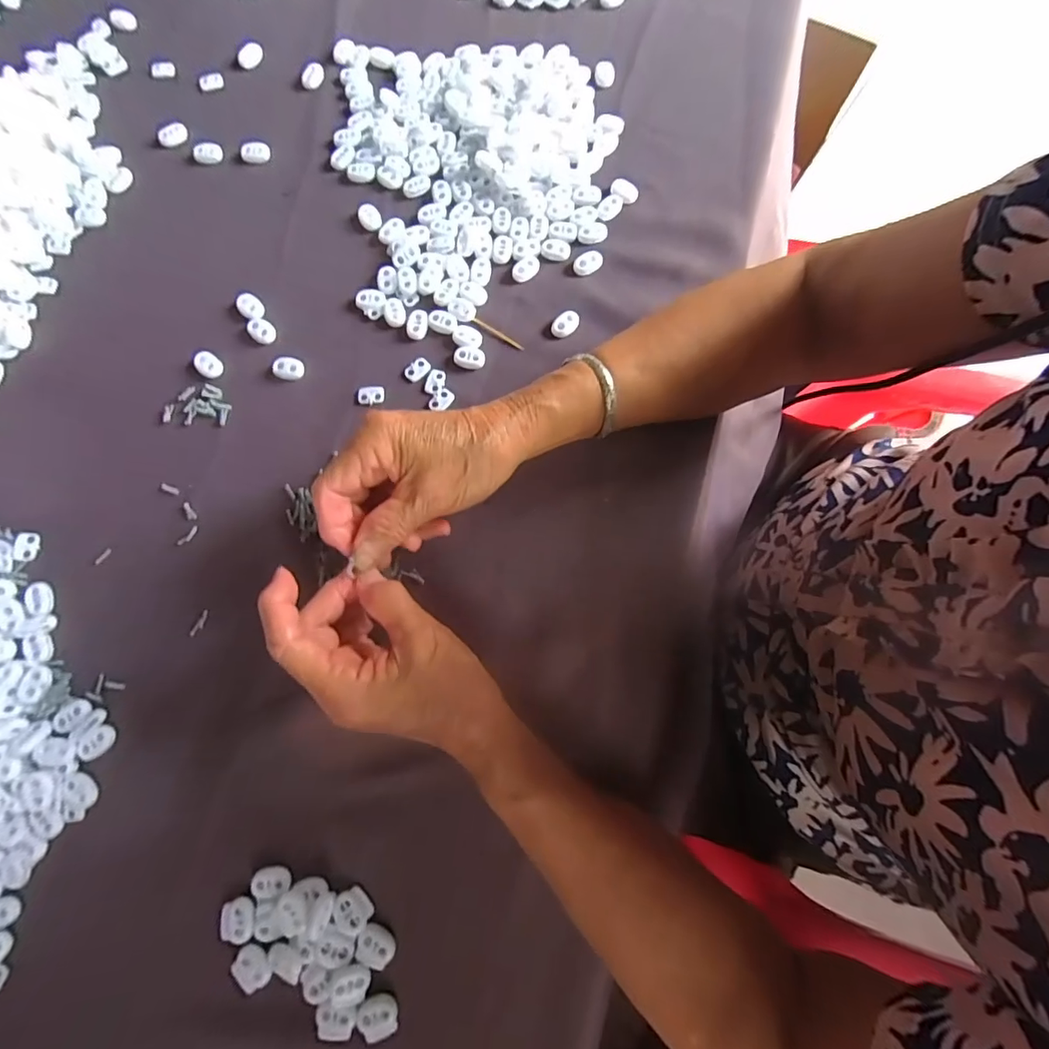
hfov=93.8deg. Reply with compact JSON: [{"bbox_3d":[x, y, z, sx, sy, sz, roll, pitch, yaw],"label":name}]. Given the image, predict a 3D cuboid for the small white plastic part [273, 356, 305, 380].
[{"bbox_3d":[-0.175,-0.116,0.364,0.023,0.006,0.016,9,78,3],"label":"small white plastic part"}]

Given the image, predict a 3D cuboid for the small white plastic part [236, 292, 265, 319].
[{"bbox_3d":[-0.210,-0.167,0.376,0.017,0.004,0.024,-44,80,-8],"label":"small white plastic part"}]

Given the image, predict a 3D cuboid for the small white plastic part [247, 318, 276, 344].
[{"bbox_3d":[-0.199,-0.146,0.370,0.025,0.004,0.016,33,80,8],"label":"small white plastic part"}]

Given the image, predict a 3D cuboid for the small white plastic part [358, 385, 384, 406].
[{"bbox_3d":[-0.112,-0.095,0.360,0.019,0.004,0.014,-1,77,1],"label":"small white plastic part"}]

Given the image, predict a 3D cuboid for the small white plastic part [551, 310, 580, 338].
[{"bbox_3d":[0.031,-0.150,0.367,0.023,0.008,0.015,-44,80,-8],"label":"small white plastic part"}]

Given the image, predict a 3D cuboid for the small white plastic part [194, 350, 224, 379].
[{"bbox_3d":[-0.235,-0.118,0.365,0.021,0.005,0.017,38,81,9],"label":"small white plastic part"}]

